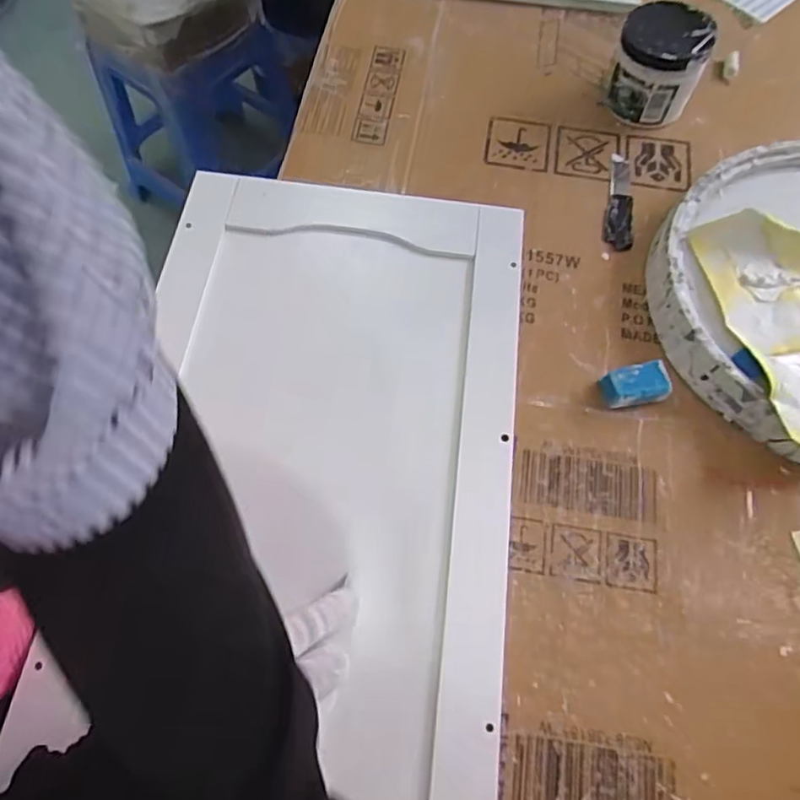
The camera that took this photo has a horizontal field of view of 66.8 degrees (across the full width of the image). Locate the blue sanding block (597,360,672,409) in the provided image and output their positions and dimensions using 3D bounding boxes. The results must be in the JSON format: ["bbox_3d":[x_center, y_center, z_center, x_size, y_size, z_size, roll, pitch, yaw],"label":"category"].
[{"bbox_3d":[0.181,-0.010,0.470,0.048,0.028,0.023,-9,65,-5],"label":"blue sanding block"}]

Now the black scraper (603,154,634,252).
[{"bbox_3d":[0.200,-0.182,0.556,0.024,0.006,0.105,6,64,2],"label":"black scraper"}]

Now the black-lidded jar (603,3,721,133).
[{"bbox_3d":[0.240,-0.315,0.564,0.078,0.079,0.073,0,64,-1],"label":"black-lidded jar"}]

